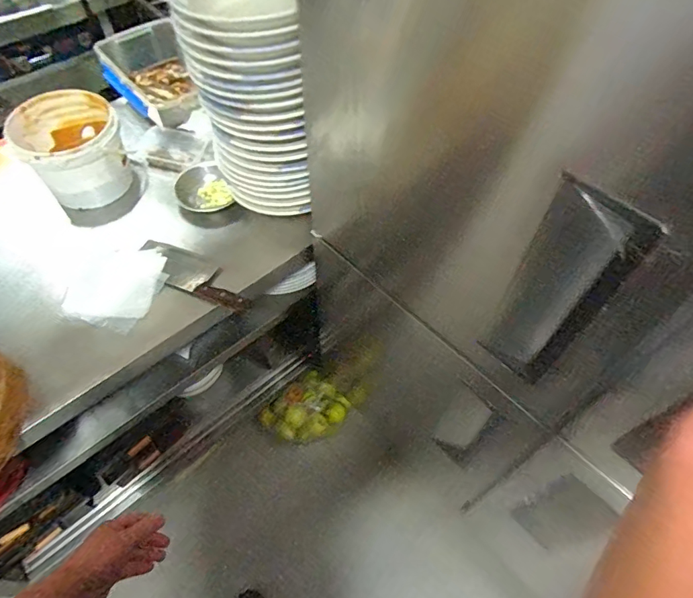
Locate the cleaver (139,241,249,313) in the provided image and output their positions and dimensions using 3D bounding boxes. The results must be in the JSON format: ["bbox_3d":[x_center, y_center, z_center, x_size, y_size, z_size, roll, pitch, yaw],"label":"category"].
[{"bbox_3d":[-0.334,-0.049,1.024,0.303,0.033,0.085,26,59,15],"label":"cleaver"}]

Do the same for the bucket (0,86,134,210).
[{"bbox_3d":[-0.635,-0.345,1.101,0.208,0.226,0.212,1,56,-1],"label":"bucket"}]

